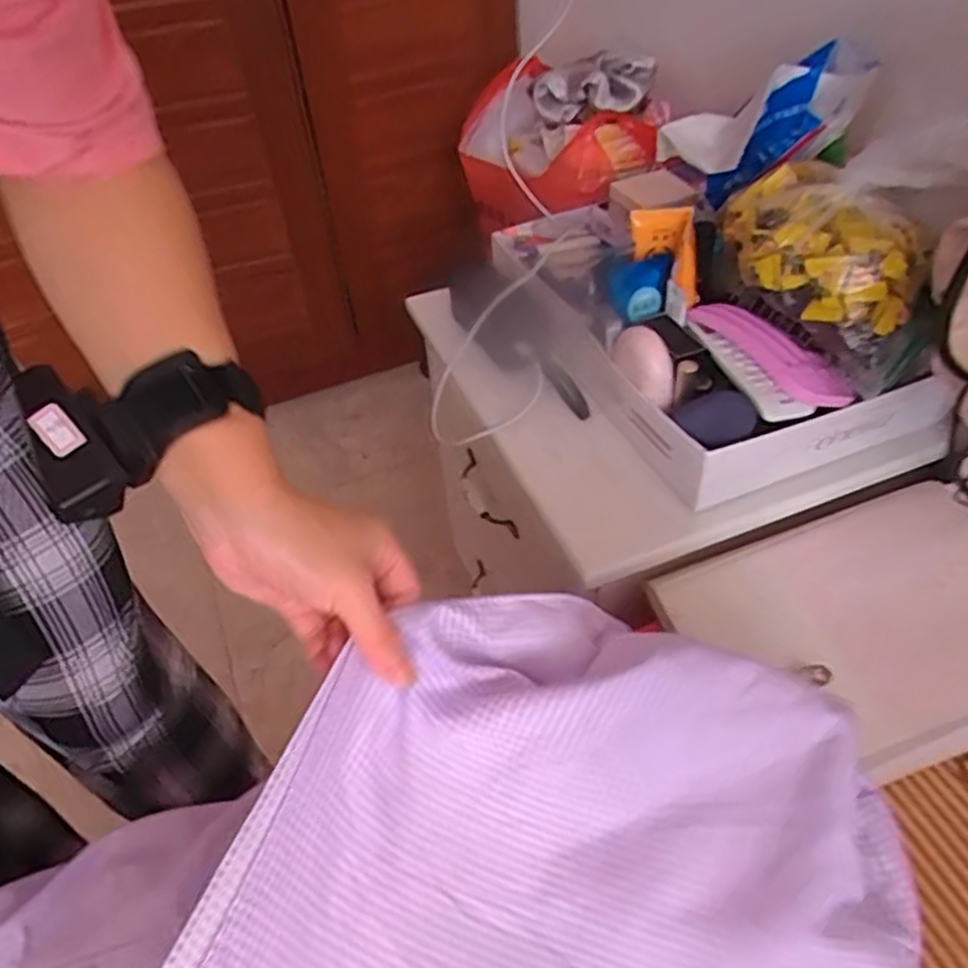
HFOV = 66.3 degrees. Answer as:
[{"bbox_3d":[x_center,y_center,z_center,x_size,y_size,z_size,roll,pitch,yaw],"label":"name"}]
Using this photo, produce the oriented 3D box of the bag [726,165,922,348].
[{"bbox_3d":[0.259,-0.185,0.571,0.082,0.077,0.166,-16,46,-12],"label":"bag"}]

